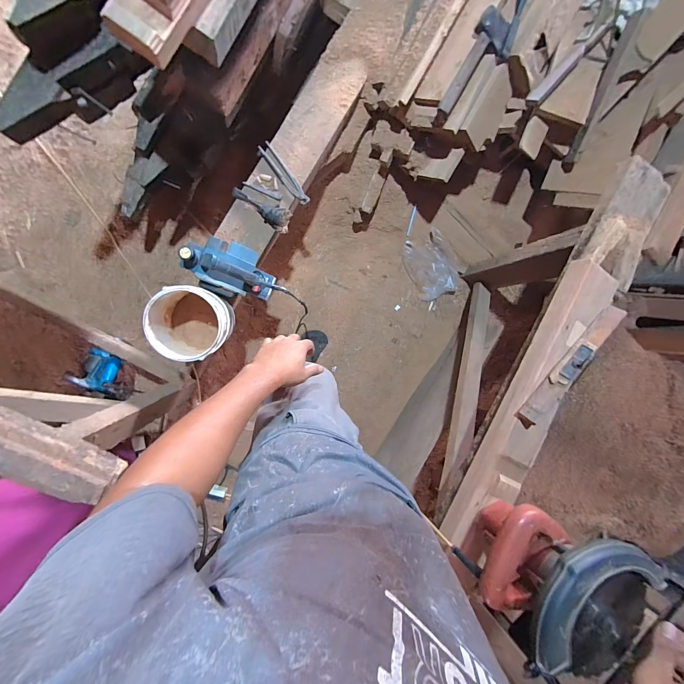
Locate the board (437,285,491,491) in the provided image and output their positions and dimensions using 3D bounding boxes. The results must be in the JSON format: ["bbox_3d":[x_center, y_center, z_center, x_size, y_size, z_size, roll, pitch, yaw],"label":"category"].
[{"bbox_3d":[0.429,0.079,1.022,0.061,0.084,0.835,34,53,-9],"label":"board"}]

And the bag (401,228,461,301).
[{"bbox_3d":[0.385,-0.326,1.331,0.190,0.014,0.261,-26,98,20],"label":"bag"}]

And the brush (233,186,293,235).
[{"bbox_3d":[-0.249,-0.421,0.968,0.199,0.046,0.075,32,90,4],"label":"brush"}]

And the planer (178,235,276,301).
[{"bbox_3d":[-0.332,-0.214,0.891,0.268,0.130,0.154,11,93,-8],"label":"planer"}]

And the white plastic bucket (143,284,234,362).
[{"bbox_3d":[-0.414,-0.052,0.864,0.192,0.175,0.190,3,94,-8],"label":"white plastic bucket"}]

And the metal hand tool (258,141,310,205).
[{"bbox_3d":[-0.177,-0.521,0.961,0.046,0.017,0.214,-40,98,-3],"label":"metal hand tool"}]

